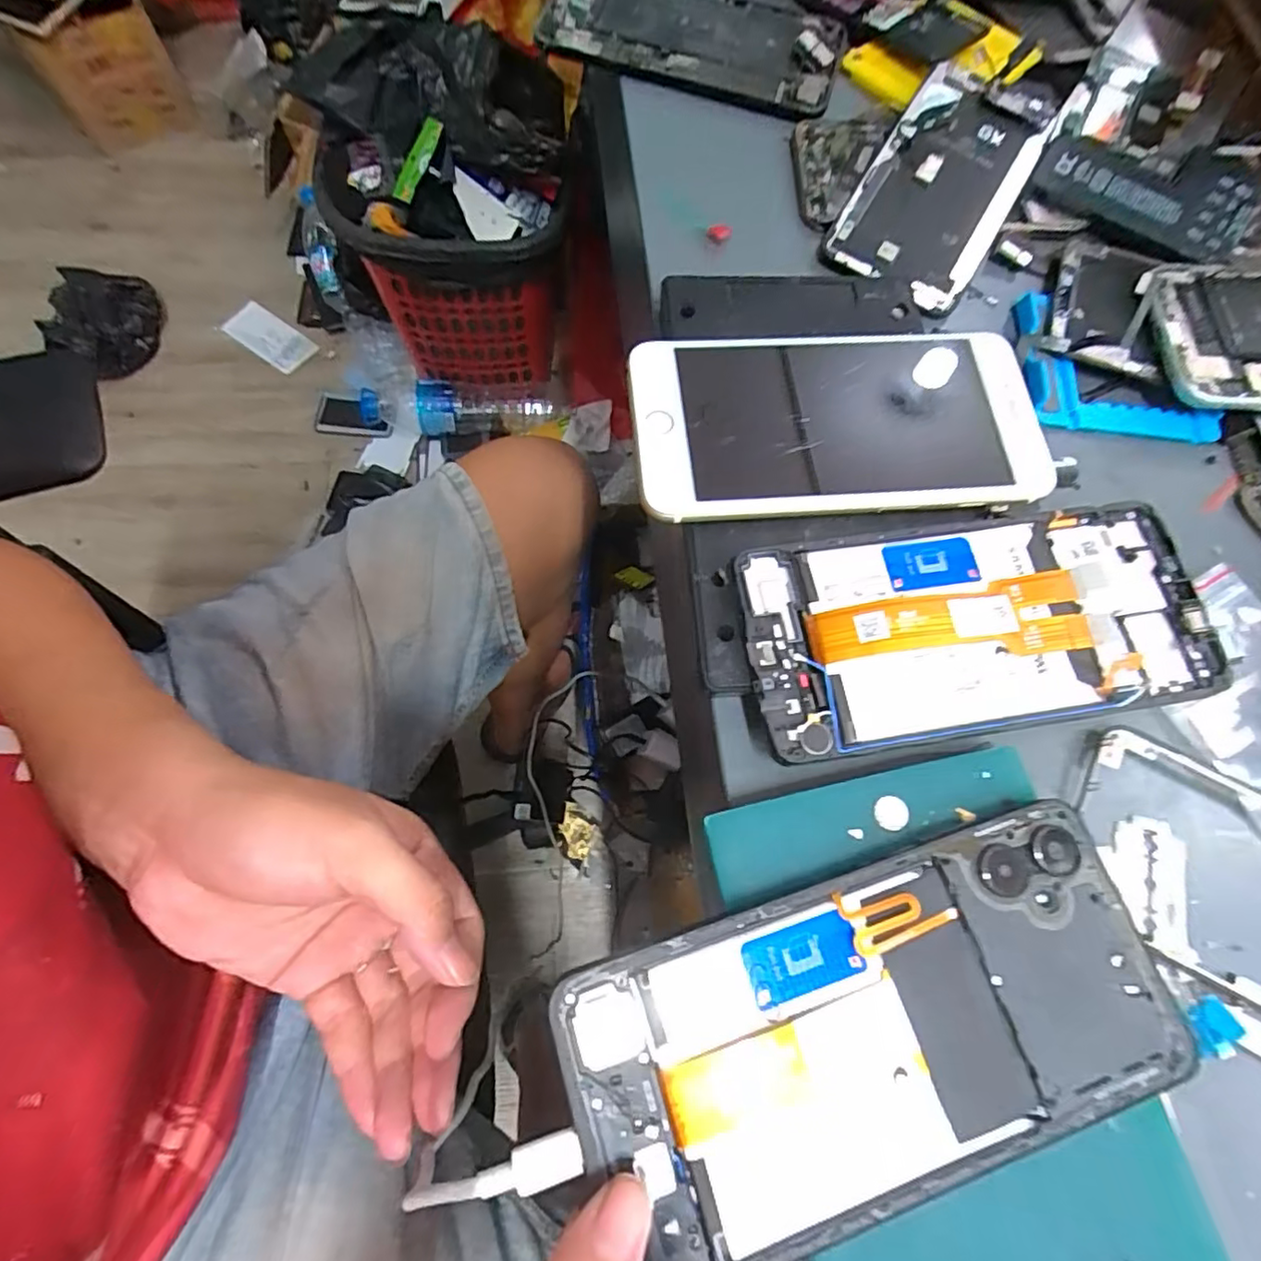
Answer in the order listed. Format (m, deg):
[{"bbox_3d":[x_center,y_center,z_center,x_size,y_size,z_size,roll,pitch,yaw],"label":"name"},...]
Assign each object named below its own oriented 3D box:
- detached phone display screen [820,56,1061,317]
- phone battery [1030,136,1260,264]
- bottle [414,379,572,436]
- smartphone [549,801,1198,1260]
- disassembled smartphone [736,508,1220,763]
[{"bbox_3d":[0.147,-0.211,0.283,0.065,0.007,0.134,30,80,1],"label":"detached phone display screen"},{"bbox_3d":[0.244,-0.208,0.284,0.096,0.006,0.062,33,73,7],"label":"phone battery"},{"bbox_3d":[-0.226,-0.371,1.015,0.253,0.069,0.078,0,72,-4],"label":"bottle"},{"bbox_3d":[0.067,0.108,0.163,0.163,0.004,0.077,-14,72,-8],"label":"smartphone"},{"bbox_3d":[0.120,-0.003,0.203,0.160,0.012,0.073,-8,72,-7],"label":"disassembled smartphone"}]

